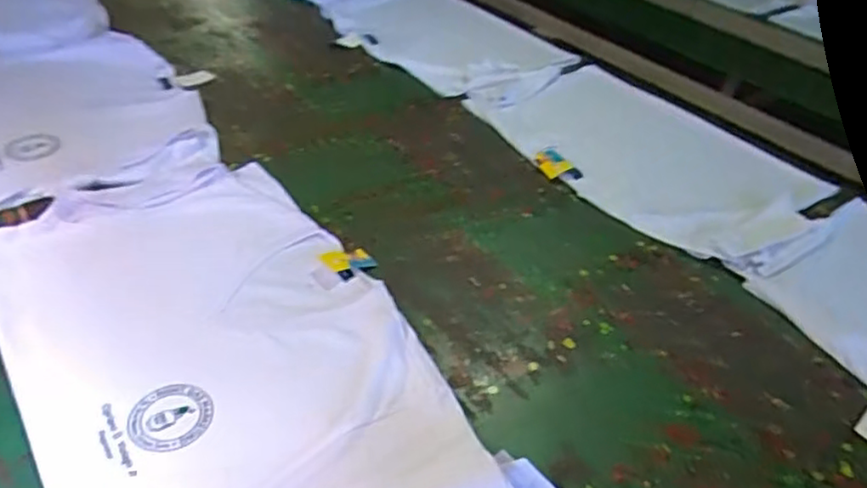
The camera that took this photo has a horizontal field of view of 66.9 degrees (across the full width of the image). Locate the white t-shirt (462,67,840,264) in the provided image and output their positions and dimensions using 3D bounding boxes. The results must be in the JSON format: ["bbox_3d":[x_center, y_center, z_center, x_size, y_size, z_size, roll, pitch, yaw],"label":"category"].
[{"bbox_3d":[0.348,-0.153,1.065,0.352,0.022,0.517,-20,45,-28],"label":"white t-shirt"}]

